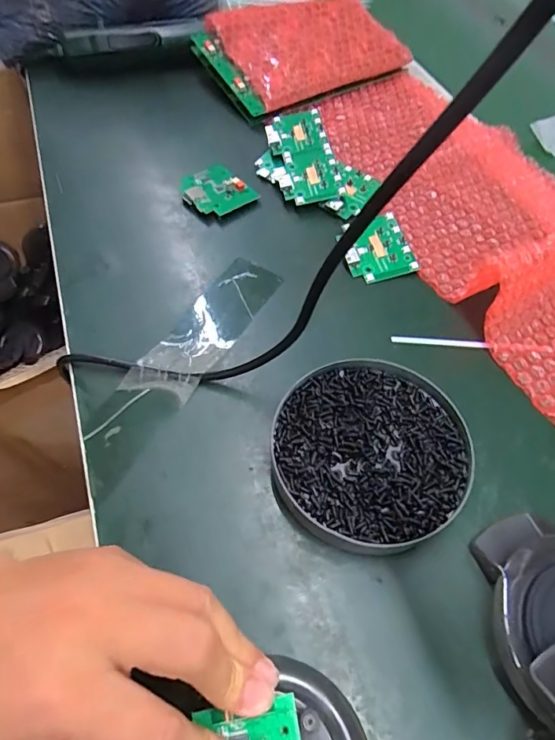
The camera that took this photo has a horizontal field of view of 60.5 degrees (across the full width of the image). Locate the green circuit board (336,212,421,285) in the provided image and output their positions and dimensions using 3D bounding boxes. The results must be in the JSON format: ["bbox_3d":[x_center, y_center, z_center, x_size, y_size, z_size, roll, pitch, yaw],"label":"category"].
[{"bbox_3d":[0.077,-0.097,0.376,0.054,0.010,0.057,-12,59,-9],"label":"green circuit board"}]

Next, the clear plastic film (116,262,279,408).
[{"bbox_3d":[-0.048,-0.032,0.336,0.043,0.007,0.136,28,61,15],"label":"clear plastic film"}]

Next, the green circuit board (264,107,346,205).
[{"bbox_3d":[0.023,-0.196,0.432,0.053,0.008,0.112,-9,64,-2],"label":"green circuit board"}]

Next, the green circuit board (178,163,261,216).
[{"bbox_3d":[-0.057,-0.160,0.418,0.053,0.011,0.061,-33,64,-20],"label":"green circuit board"}]

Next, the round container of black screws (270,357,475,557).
[{"bbox_3d":[0.054,0.047,0.279,0.109,0.020,0.112,2,58,-1],"label":"round container of black screws"}]

